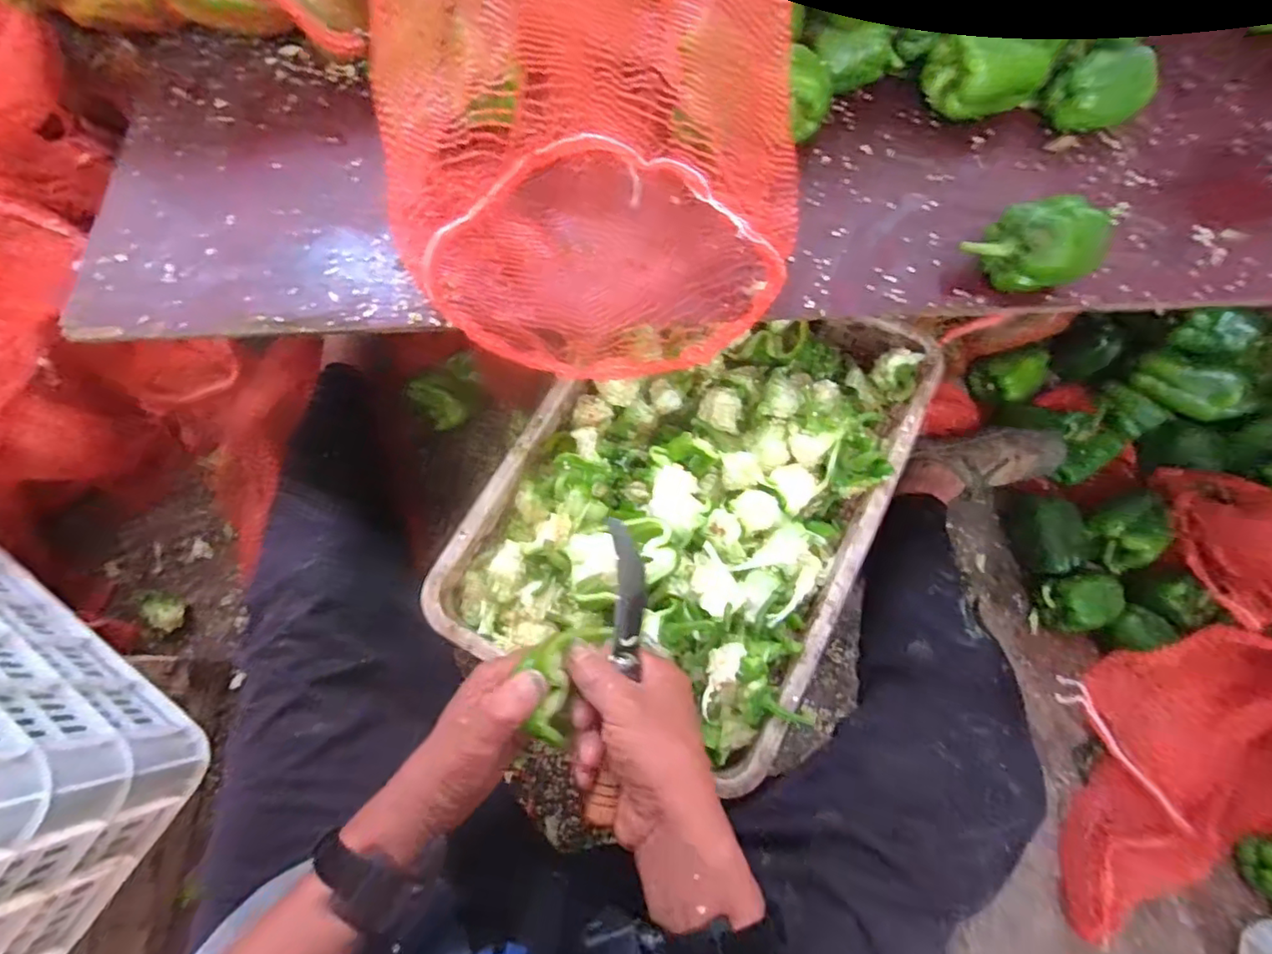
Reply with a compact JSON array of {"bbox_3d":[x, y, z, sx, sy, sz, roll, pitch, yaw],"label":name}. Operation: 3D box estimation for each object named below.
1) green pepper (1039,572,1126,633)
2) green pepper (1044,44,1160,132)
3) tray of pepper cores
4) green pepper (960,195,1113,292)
[{"bbox_3d":[0.600,0.167,0.767,0.073,0.067,0.075,0,74,1],"label":"green pepper"},{"bbox_3d":[0.484,-0.401,0.598,0.080,0.062,0.079,0,74,1],"label":"green pepper"},{"bbox_3d":[0.063,-0.004,0.588,0.359,0.096,0.509,28,76,8],"label":"tray of pepper cores"},{"bbox_3d":[0.379,-0.216,0.536,0.090,0.076,0.084,-25,75,-6],"label":"green pepper"}]

